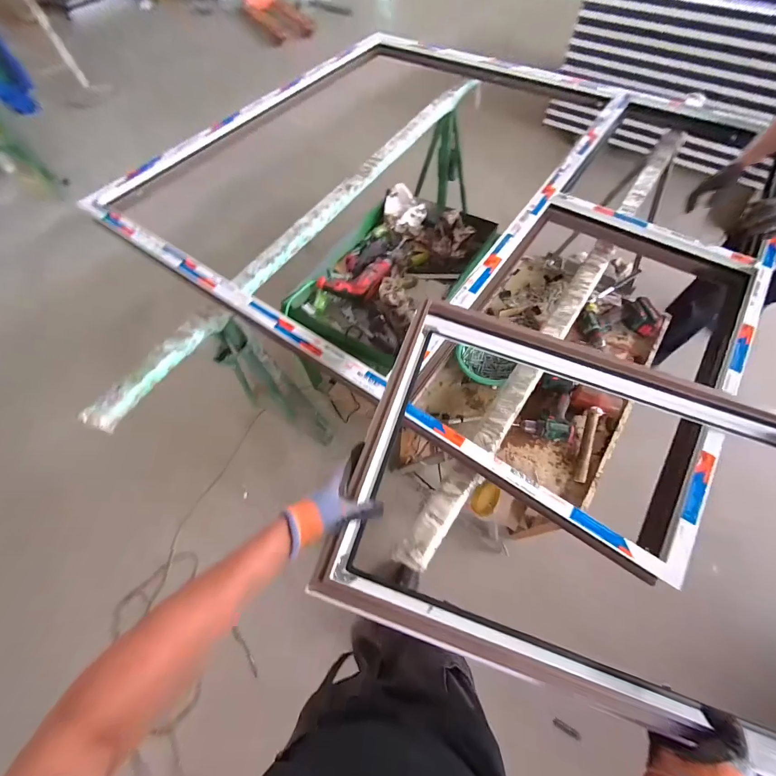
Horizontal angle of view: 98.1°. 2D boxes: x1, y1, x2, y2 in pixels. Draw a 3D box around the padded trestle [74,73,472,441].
[{"bbox_3d":[-0.205,-0.511,1.550,0.380,0.889,1.945,26,69,15],"label":"padded trestle"}]

